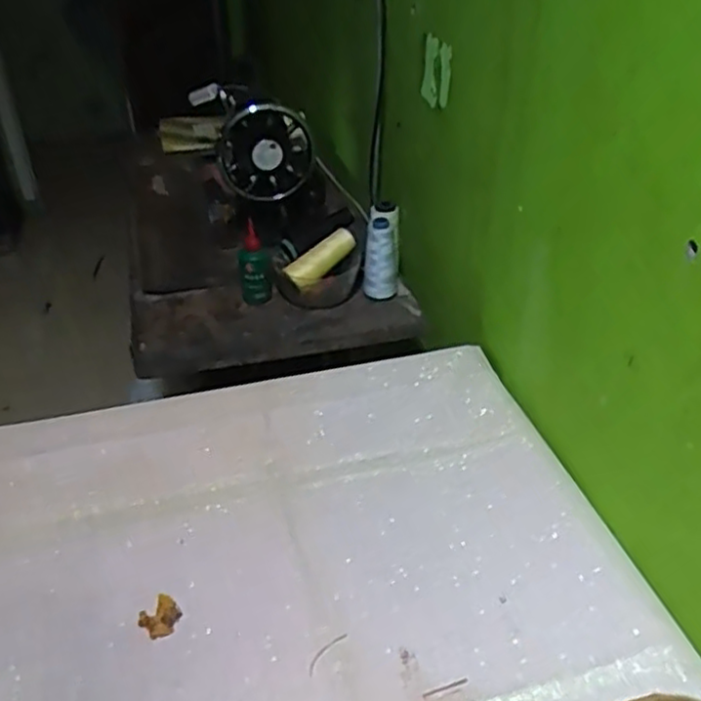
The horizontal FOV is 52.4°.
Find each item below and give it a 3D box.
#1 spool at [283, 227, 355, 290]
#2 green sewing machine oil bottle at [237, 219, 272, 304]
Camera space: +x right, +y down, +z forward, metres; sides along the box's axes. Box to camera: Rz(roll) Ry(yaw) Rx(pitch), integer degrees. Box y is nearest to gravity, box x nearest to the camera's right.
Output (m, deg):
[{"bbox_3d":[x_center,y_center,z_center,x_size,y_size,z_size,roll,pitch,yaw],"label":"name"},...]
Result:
[{"bbox_3d":[-0.037,-0.126,0.990,0.108,0.043,0.033,-38,43,-5],"label":"spool"},{"bbox_3d":[-0.134,-0.119,0.993,0.047,0.113,0.034,-8,35,-9],"label":"green sewing machine oil bottle"}]

